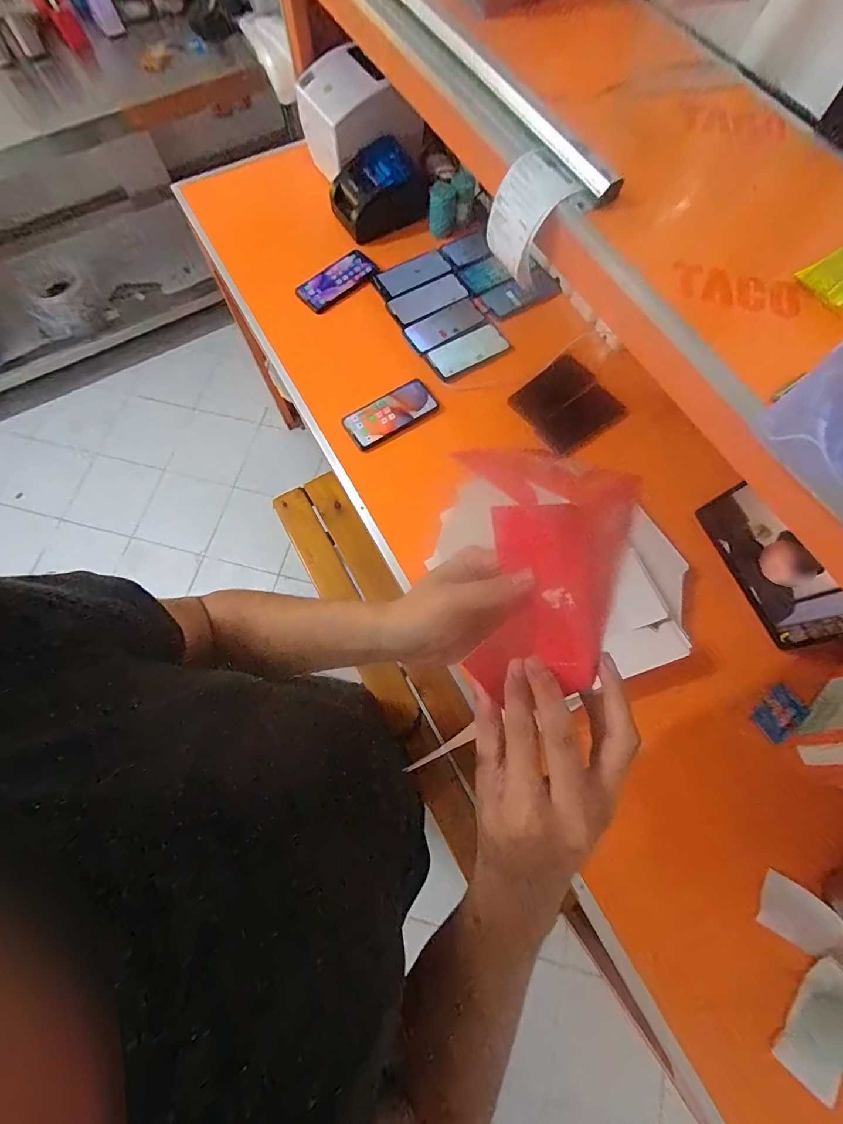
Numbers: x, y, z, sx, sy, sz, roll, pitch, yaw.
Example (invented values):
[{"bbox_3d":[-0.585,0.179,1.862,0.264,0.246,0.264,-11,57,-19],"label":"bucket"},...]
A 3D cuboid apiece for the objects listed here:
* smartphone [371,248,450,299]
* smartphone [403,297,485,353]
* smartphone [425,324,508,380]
[{"bbox_3d":[-0.017,-0.608,0.923,0.153,0.004,0.076,-30,74,-9],"label":"smartphone"},{"bbox_3d":[0.044,-0.475,0.878,0.163,0.007,0.077,-34,75,-10],"label":"smartphone"},{"bbox_3d":[0.087,-0.412,0.855,0.154,0.015,0.069,-27,74,-8],"label":"smartphone"}]

